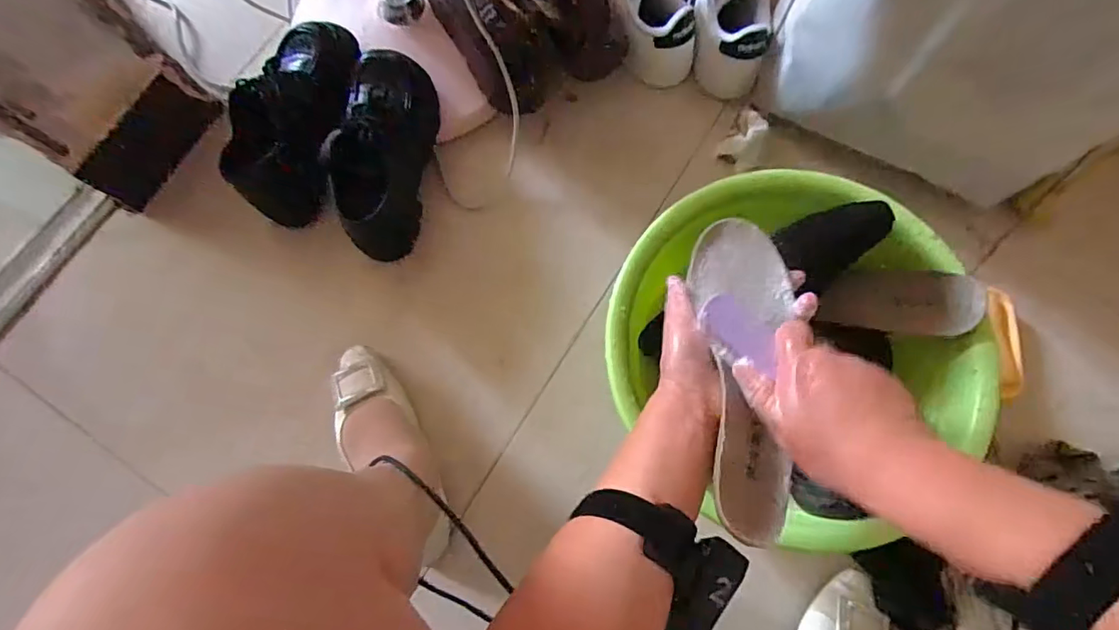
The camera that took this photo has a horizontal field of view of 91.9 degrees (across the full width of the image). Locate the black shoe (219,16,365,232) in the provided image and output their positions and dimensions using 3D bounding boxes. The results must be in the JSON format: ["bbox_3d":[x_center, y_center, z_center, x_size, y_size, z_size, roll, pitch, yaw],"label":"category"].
[{"bbox_3d":[-0.310,-0.239,0.654,0.104,0.083,0.247,20,77,4],"label":"black shoe"}]

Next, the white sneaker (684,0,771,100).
[{"bbox_3d":[0.211,-0.430,0.720,0.096,0.084,0.268,-8,75,-2],"label":"white sneaker"}]

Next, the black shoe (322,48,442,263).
[{"bbox_3d":[-0.207,-0.199,0.649,0.099,0.098,0.241,2,75,1],"label":"black shoe"}]

